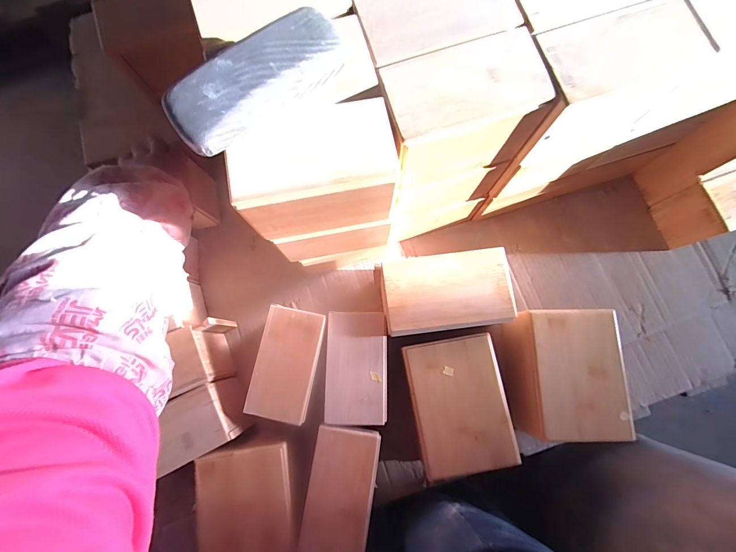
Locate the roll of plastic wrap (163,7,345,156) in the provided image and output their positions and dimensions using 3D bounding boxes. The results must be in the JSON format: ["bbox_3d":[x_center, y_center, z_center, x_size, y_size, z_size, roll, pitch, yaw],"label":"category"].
[{"bbox_3d":[-0.089,-0.156,0.285,0.155,0.043,0.055,-39,81,-6],"label":"roll of plastic wrap"}]

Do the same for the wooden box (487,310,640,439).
[{"bbox_3d":[0.269,0.137,0.495,0.135,0.104,0.168,-1,79,1],"label":"wooden box"}]

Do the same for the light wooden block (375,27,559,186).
[{"bbox_3d":[0.089,-0.162,0.349,0.139,0.091,0.087,-17,79,-2],"label":"light wooden block"}]

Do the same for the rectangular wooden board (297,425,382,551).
[{"bbox_3d":[-0.034,0.267,0.426,0.080,0.012,0.145,9,79,3],"label":"rectangular wooden board"}]

